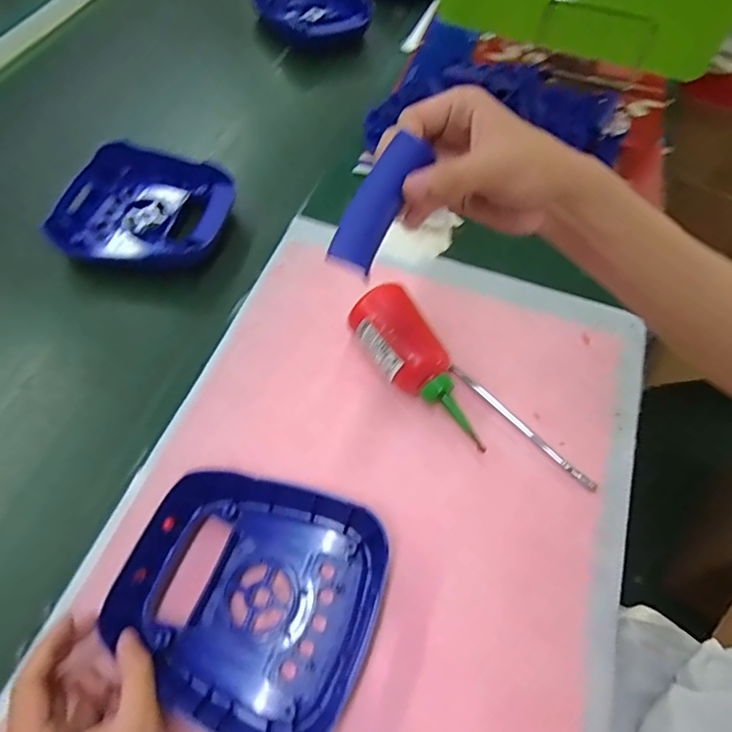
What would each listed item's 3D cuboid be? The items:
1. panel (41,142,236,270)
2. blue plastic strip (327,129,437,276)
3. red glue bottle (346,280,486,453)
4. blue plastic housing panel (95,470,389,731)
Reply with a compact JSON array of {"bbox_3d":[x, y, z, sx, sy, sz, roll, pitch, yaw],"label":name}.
[{"bbox_3d":[-0.242,-0.170,0.585,0.192,0.056,0.162,12,61,3],"label":"panel"},{"bbox_3d":[0.007,-0.092,0.285,0.025,0.005,0.078,29,89,-9],"label":"blue plastic strip"},{"bbox_3d":[0.047,0.003,0.468,0.062,0.058,0.164,-28,66,-18],"label":"red glue bottle"},{"bbox_3d":[-0.084,0.168,0.374,0.178,0.041,0.166,15,63,6],"label":"blue plastic housing panel"}]

